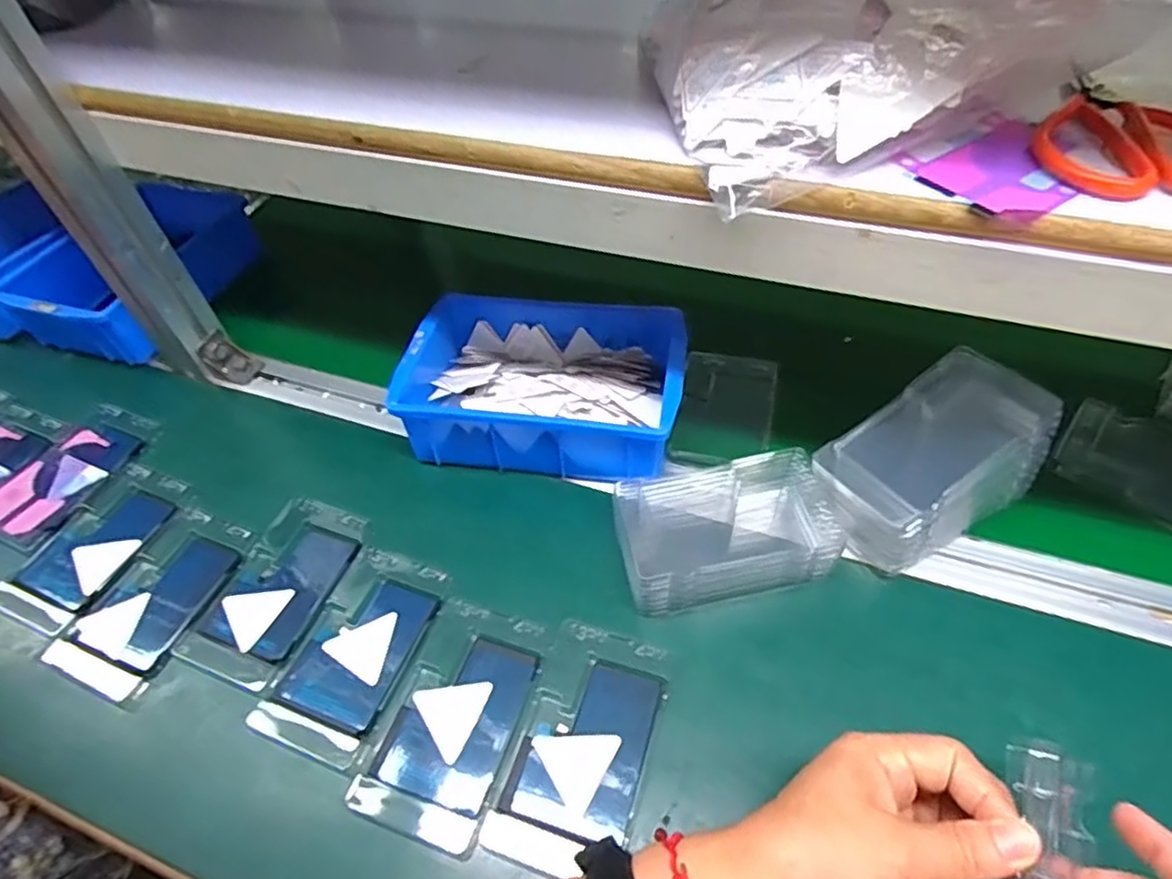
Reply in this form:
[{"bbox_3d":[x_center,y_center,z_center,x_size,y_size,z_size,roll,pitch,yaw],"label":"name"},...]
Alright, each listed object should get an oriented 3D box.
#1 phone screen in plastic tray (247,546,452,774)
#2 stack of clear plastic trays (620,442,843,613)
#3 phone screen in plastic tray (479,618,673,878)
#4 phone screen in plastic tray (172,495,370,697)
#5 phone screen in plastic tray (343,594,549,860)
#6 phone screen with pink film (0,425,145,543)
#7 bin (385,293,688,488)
[{"bbox_3d":[-0.139,0.127,0.411,0.070,0.010,0.124,13,53,15],"label":"phone screen in plastic tray"},{"bbox_3d":[0.090,0.058,0.429,0.131,0.046,0.077,-9,51,-3],"label":"stack of clear plastic trays"},{"bbox_3d":[-0.001,0.165,0.367,0.072,0.010,0.124,13,53,15],"label":"phone screen in plastic tray"},{"bbox_3d":[-0.200,0.095,0.438,0.070,0.013,0.122,15,53,16],"label":"phone screen in plastic tray"},{"bbox_3d":[-0.074,0.156,0.382,0.073,0.010,0.124,14,53,15],"label":"phone screen in plastic tray"},{"bbox_3d":[-0.391,0.028,0.502,0.061,0.010,0.099,19,55,19],"label":"phone screen with pink film"},{"bbox_3d":[-0.026,-0.044,0.511,0.197,0.068,0.148,6,51,9],"label":"bin"}]

